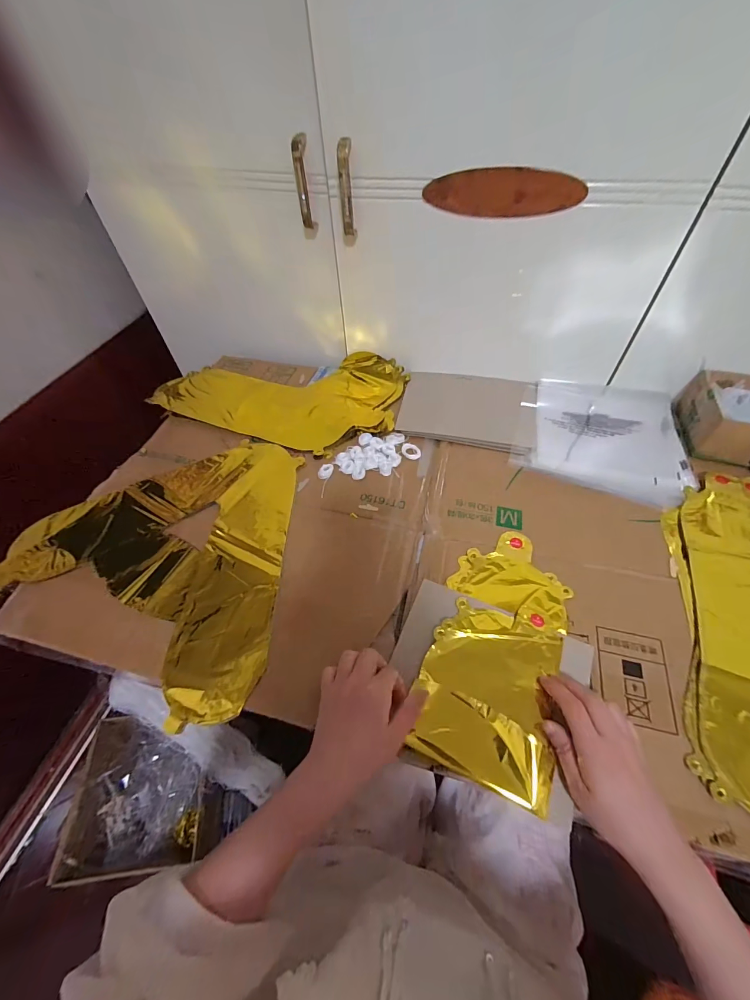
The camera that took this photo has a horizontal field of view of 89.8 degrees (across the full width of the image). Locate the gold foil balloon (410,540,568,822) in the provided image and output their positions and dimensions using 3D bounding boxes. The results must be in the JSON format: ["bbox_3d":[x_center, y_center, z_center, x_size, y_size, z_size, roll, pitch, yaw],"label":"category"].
[{"bbox_3d":[0.134,0.152,0.407,0.128,0.010,0.257,16,56,14],"label":"gold foil balloon"}]

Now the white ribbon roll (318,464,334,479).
[{"bbox_3d":[-0.072,-0.042,0.552,0.020,0.006,0.025,10,53,10],"label":"white ribbon roll"}]

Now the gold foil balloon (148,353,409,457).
[{"bbox_3d":[-0.165,-0.203,0.672,0.419,0.027,0.243,18,55,16],"label":"gold foil balloon"}]

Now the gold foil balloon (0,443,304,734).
[{"bbox_3d":[-0.281,0.055,0.483,0.358,0.008,0.354,5,52,7],"label":"gold foil balloon"}]

